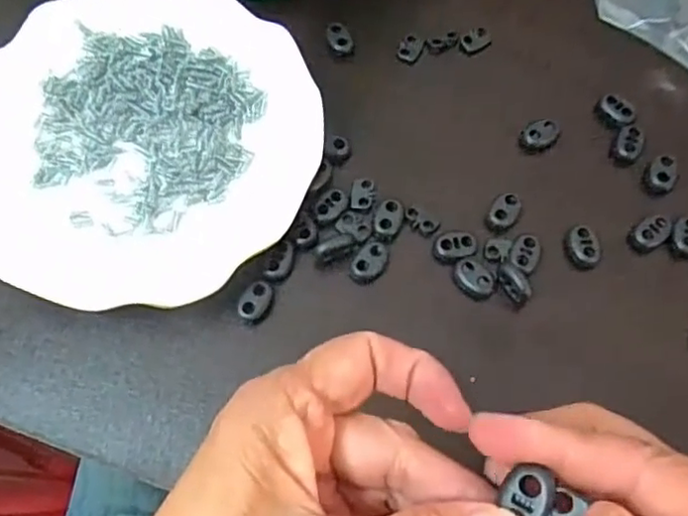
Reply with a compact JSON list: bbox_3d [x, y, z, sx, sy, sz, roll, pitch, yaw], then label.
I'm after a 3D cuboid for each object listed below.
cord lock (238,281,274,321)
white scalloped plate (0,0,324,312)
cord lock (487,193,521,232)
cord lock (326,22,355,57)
[{"bbox_3d":[-0.042,0.020,0.303,0.012,0.006,0.019,26,67,11],"label":"cord lock"},{"bbox_3d":[-0.104,-0.060,0.324,0.174,0.022,0.173,0,65,-1],"label":"white scalloped plate"},{"bbox_3d":[0.080,-0.022,0.323,0.013,0.011,0.020,30,68,13],"label":"cord lock"},{"bbox_3d":[-0.002,-0.124,0.364,0.014,0.007,0.023,-11,66,-6],"label":"cord lock"}]

